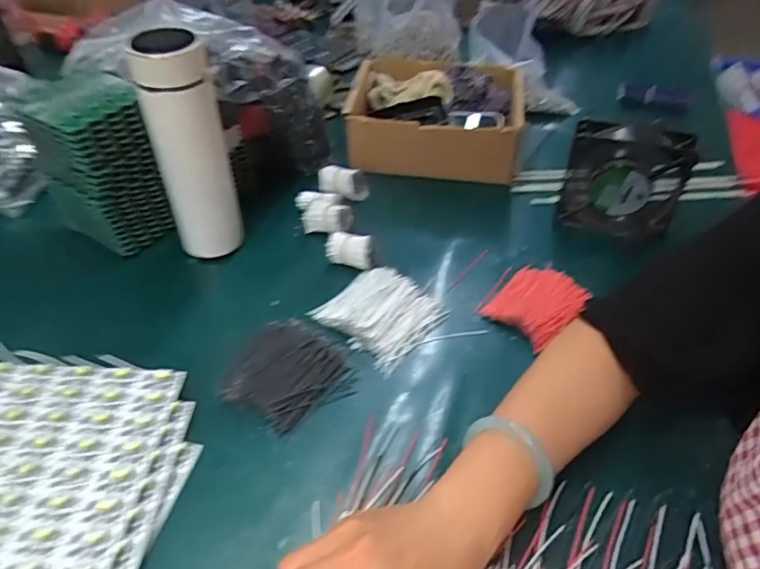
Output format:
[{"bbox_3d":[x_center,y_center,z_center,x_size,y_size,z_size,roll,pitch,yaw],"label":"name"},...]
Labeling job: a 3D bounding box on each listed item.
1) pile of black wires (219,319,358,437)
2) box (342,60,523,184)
[{"bbox_3d":[-0.077,0.076,0.475,0.095,0.014,0.098,24,49,22],"label":"pile of black wires"},{"bbox_3d":[0.074,-0.231,0.722,0.217,0.091,0.172,6,44,6],"label":"box"}]

